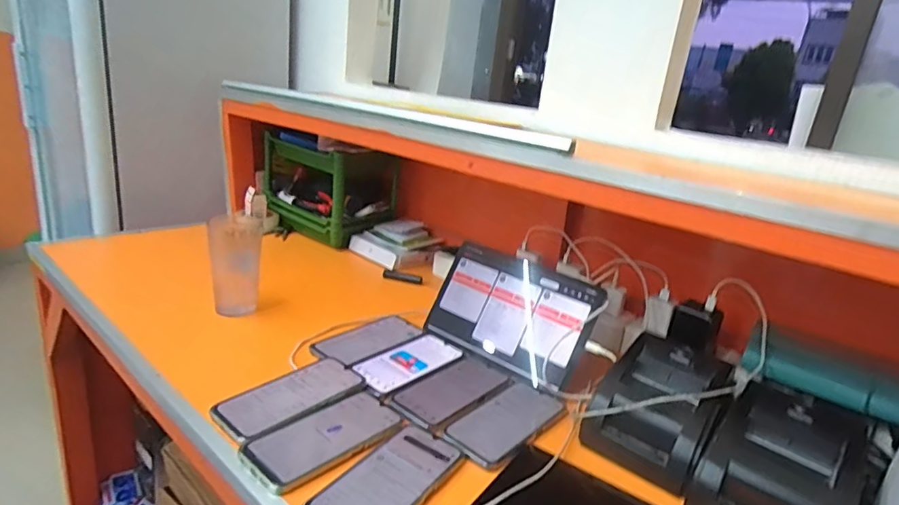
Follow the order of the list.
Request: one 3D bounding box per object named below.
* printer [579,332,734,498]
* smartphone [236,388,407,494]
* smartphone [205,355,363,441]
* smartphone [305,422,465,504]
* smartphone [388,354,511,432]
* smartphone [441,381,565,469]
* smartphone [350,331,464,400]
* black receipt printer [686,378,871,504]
[{"bbox_3d":[0.246,0.188,0.623,0.125,0.112,0.157,20,23,32],"label":"printer"},{"bbox_3d":[-0.134,0.199,0.570,0.082,0.006,0.170,22,24,37],"label":"smartphone"},{"bbox_3d":[-0.187,0.169,0.624,0.084,0.009,0.169,22,24,37],"label":"smartphone"},{"bbox_3d":[-0.058,0.229,0.520,0.084,0.010,0.167,18,22,30],"label":"smartphone"},{"bbox_3d":[0.004,0.181,0.687,0.084,0.008,0.168,21,24,35],"label":"smartphone"},{"bbox_3d":[0.070,0.204,0.635,0.080,0.005,0.165,22,24,36],"label":"smartphone"},{"bbox_3d":[-0.059,0.153,0.732,0.084,0.006,0.172,21,23,35],"label":"smartphone"},{"bbox_3d":[0.335,0.220,0.529,0.126,0.097,0.151,21,24,36],"label":"black receipt printer"}]

